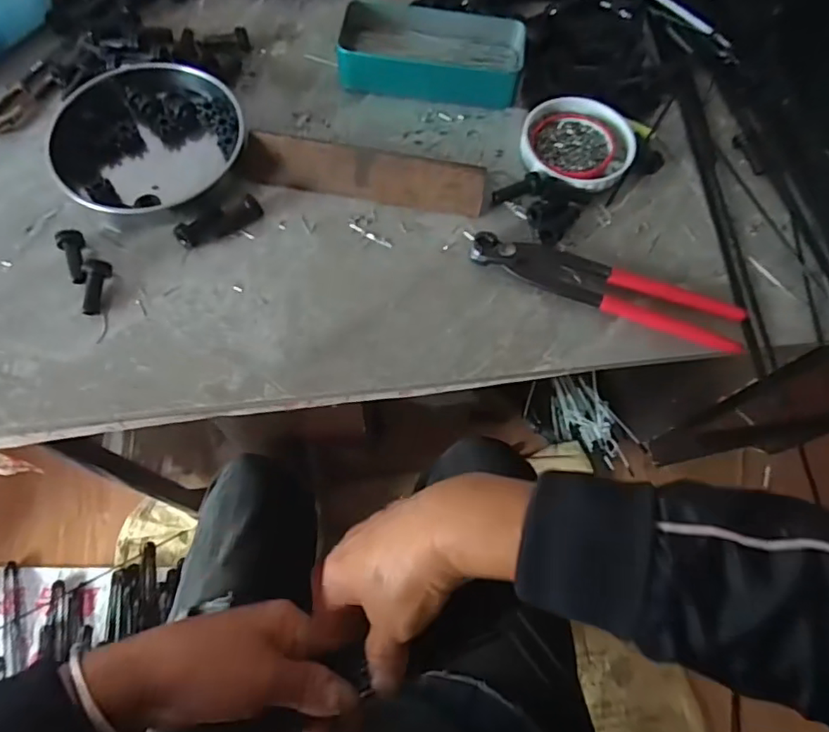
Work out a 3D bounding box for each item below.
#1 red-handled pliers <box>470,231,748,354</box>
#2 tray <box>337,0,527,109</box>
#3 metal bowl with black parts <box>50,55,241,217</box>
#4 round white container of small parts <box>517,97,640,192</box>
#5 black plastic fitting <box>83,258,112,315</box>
[{"bbox_3d":[0.139,-0.060,0.395,0.194,0.017,0.041,20,68,6],"label":"red-handled pliers"},{"bbox_3d":[0.016,-0.269,0.472,0.153,0.031,0.076,4,67,-1],"label":"tray"},{"bbox_3d":[-0.204,-0.176,0.420,0.135,0.031,0.126,1,67,-2],"label":"metal bowl with black parts"},{"bbox_3d":[0.134,-0.182,0.453,0.090,0.015,0.092,1,67,-2],"label":"round white container of small parts"},{"bbox_3d":[-0.220,-0.054,0.377,0.013,0.015,0.039,4,67,-1],"label":"black plastic fitting"}]

